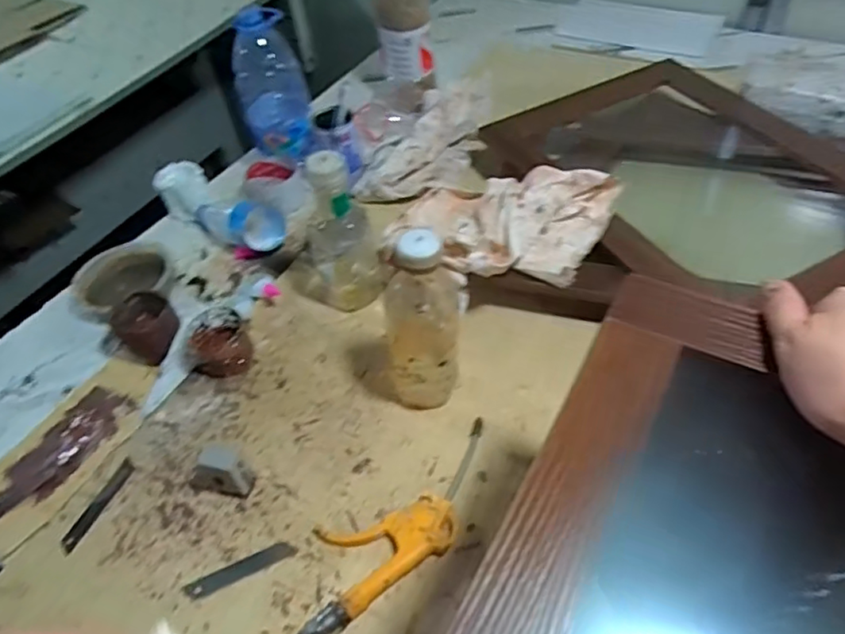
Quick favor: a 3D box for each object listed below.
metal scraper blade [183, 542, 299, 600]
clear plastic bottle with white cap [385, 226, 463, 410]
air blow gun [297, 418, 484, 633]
[{"bbox_3d":[-0.164,0.226,0.546,0.097,0.004,0.020,-20,40,-13],"label":"metal scraper blade"},{"bbox_3d":[-0.001,0.007,0.581,0.077,0.212,0.060,-8,48,-1],"label":"clear plastic bottle with white cap"},{"bbox_3d":[-0.022,0.189,0.549,0.249,0.023,0.090,-30,53,-20],"label":"air blow gun"}]

